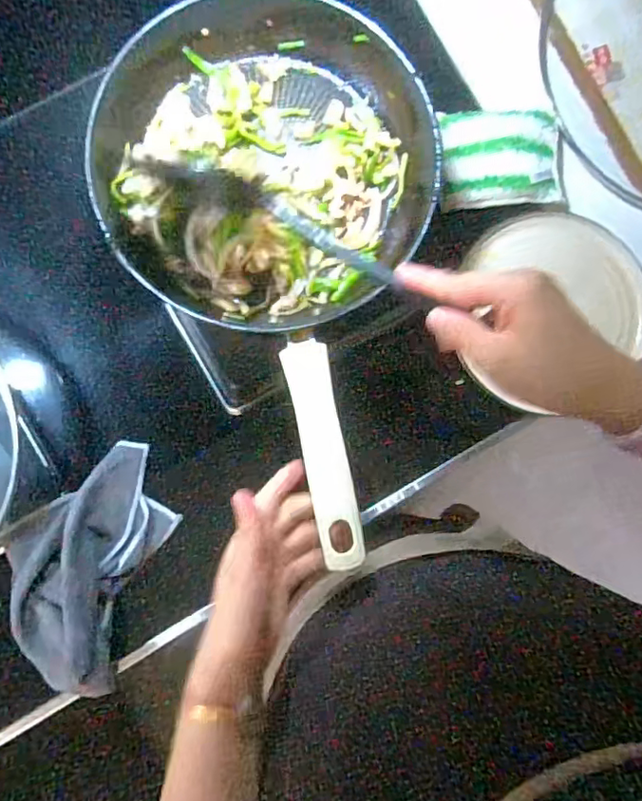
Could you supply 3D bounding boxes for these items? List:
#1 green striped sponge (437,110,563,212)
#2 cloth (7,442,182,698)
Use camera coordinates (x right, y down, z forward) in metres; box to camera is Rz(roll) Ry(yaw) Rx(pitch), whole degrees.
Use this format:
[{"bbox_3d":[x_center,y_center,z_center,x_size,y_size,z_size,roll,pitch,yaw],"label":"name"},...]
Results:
[{"bbox_3d":[0.172,-0.232,0.544,0.115,0.023,0.086,-3,87,-4],"label":"green striped sponge"},{"bbox_3d":[-0.212,0.140,0.508,0.125,0.048,0.212,23,86,-2],"label":"cloth"}]

